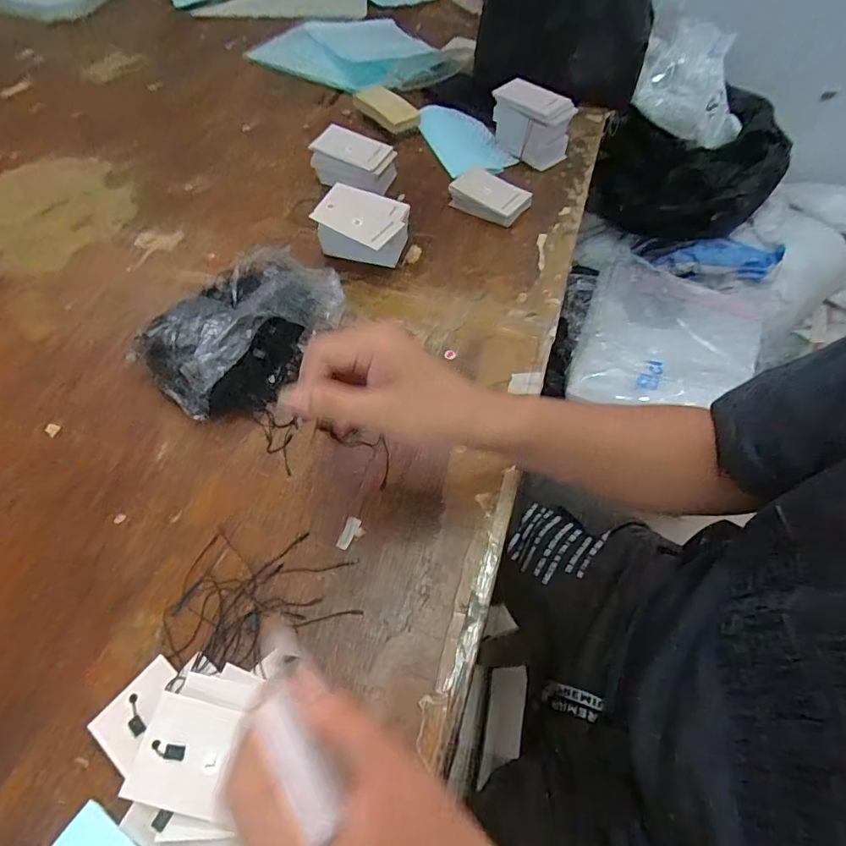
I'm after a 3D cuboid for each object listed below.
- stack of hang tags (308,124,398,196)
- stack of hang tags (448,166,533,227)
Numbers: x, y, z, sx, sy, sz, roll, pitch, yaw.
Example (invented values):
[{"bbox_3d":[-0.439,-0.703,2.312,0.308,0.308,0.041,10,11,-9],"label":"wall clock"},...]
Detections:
[{"bbox_3d":[-0.077,-0.311,0.592,0.092,0.051,0.064,24,60,14],"label":"stack of hang tags"},{"bbox_3d":[0.079,-0.265,0.580,0.086,0.027,0.058,25,60,14],"label":"stack of hang tags"}]

